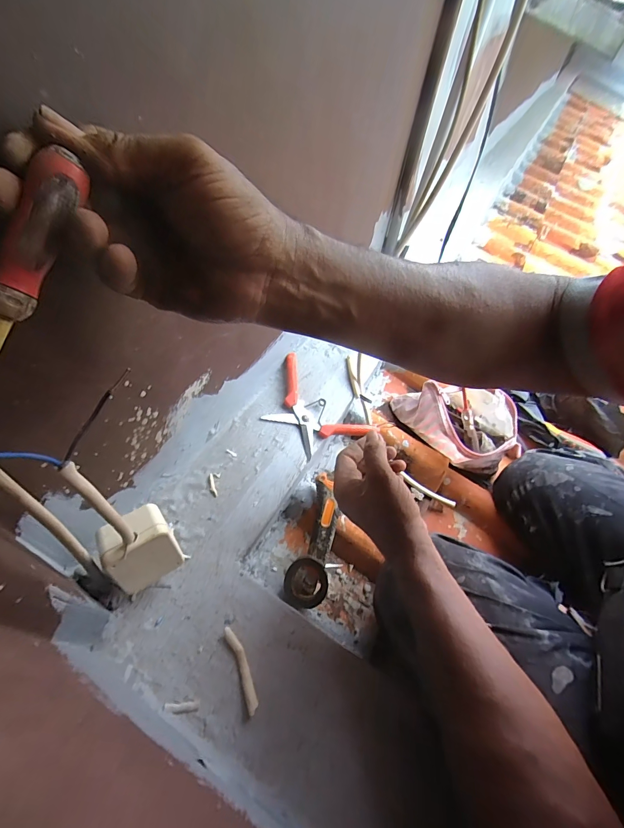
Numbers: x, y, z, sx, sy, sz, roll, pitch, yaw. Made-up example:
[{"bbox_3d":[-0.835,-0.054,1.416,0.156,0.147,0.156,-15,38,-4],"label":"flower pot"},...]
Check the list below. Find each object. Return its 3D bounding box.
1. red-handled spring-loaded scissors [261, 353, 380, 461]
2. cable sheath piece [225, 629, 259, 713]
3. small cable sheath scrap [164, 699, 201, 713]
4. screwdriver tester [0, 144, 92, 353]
[{"bbox_3d":[0.006,0.010,0.531,0.170,0.014,0.106,35,62,3],"label":"red-handled spring-loaded scissors"},{"bbox_3d":[-0.066,0.242,0.342,0.011,0.011,0.072,-19,55,-19],"label":"cable sheath piece"},{"bbox_3d":[-0.114,0.255,0.312,0.030,0.005,0.008,17,46,-24],"label":"small cable sheath scrap"},{"bbox_3d":[-0.137,-0.056,0.163,0.015,0.017,0.130,25,93,15],"label":"screwdriver tester"}]

